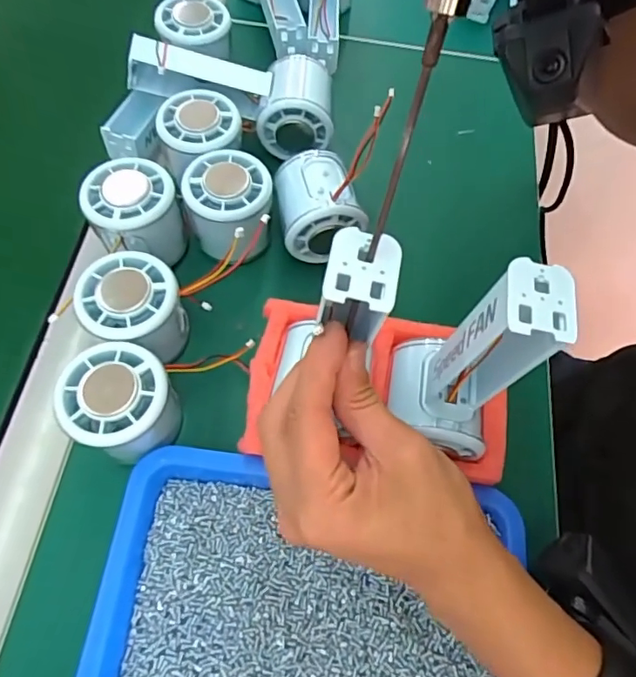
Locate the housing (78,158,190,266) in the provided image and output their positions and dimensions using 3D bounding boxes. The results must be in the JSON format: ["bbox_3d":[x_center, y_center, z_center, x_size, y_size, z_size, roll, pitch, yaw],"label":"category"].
[{"bbox_3d":[-0.119,-0.078,0.352,0.056,0.062,0.054,1,64,-3],"label":"housing"}]

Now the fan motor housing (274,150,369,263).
[{"bbox_3d":[0.002,-0.093,0.363,0.057,0.046,0.063,-8,65,-7],"label":"fan motor housing"}]

